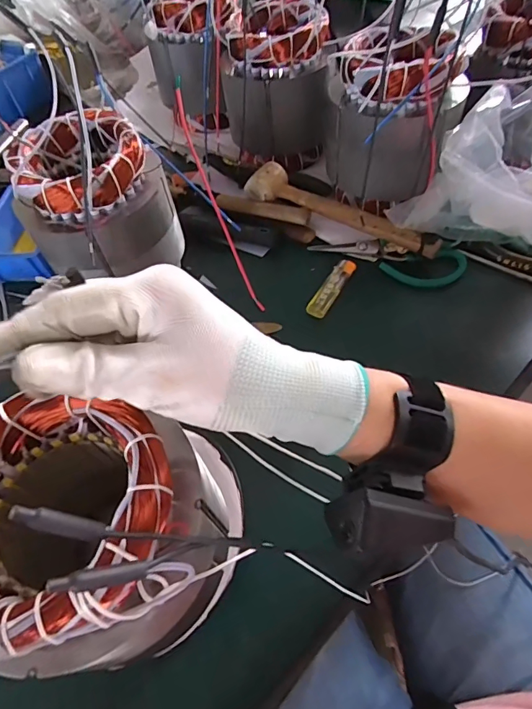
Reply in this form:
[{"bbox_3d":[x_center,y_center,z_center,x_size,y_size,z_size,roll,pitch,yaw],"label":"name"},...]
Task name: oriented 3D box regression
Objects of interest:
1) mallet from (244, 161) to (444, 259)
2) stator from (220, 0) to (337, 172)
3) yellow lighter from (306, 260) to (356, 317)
[{"bbox_3d":[0.093,-0.181,0.568,0.268,0.039,0.058,31,64,22],"label":"mallet"},{"bbox_3d":[0.016,-0.389,0.628,0.146,0.152,0.145,-13,57,-4],"label":"stator"},{"bbox_3d":[0.079,-0.082,0.528,0.025,0.011,0.091,26,63,20],"label":"yellow lighter"}]

